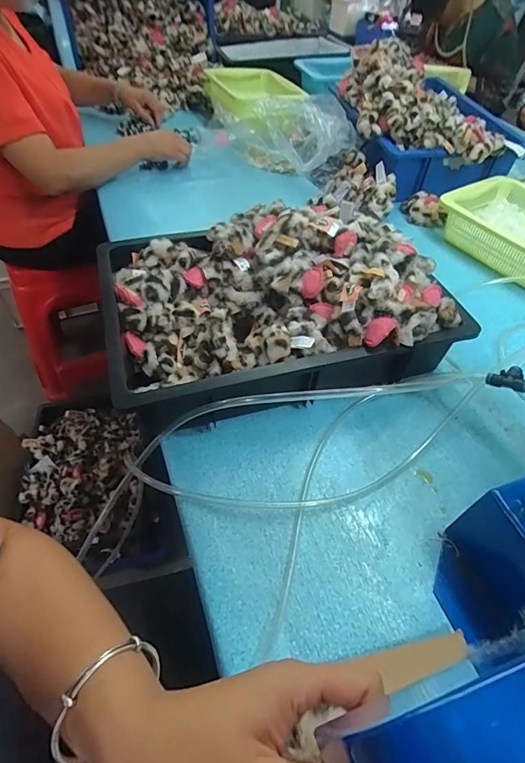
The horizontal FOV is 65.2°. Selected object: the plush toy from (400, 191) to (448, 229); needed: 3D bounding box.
[{"bbox_3d":[0.330,-0.359,0.849,0.064,0.038,0.104,-7,51,-10],"label":"plush toy"}]

